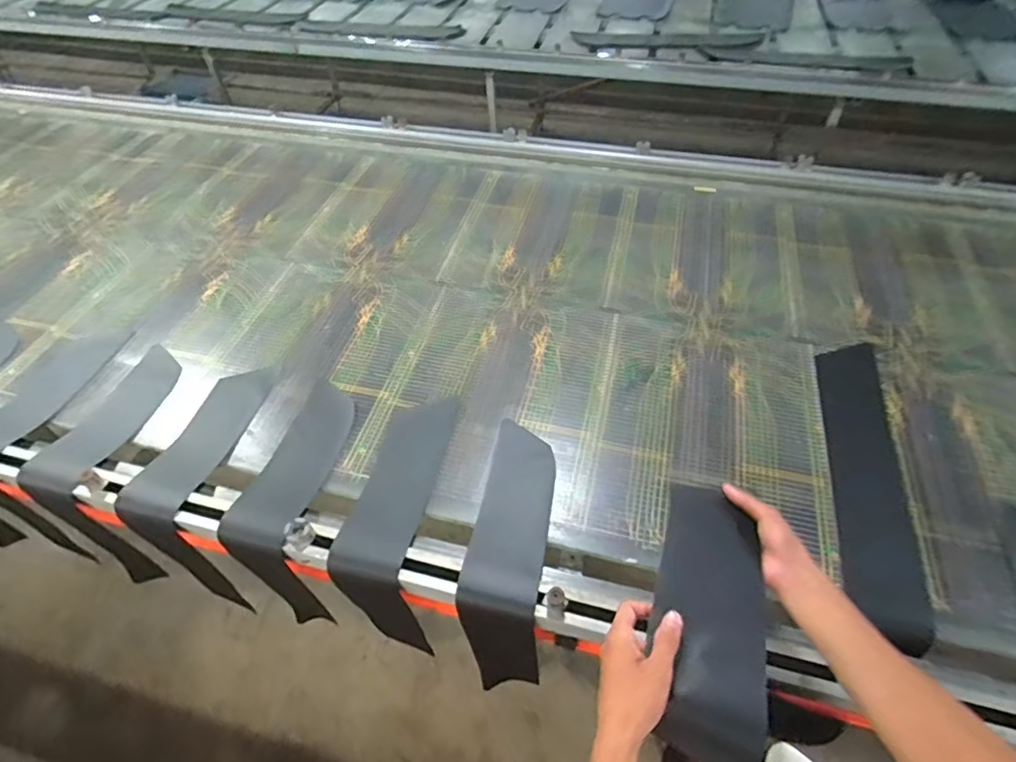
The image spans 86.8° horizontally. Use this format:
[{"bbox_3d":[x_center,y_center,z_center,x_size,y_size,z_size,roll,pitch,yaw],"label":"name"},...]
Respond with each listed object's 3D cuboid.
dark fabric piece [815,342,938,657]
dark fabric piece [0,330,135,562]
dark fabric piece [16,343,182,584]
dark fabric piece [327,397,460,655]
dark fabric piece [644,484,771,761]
[{"bbox_3d":[0.635,0.141,0.967,0.141,0.027,0.608,19,50,3],"label":"dark fabric piece"},{"bbox_3d":[-0.891,0.103,1.115,0.162,0.288,0.357,7,51,8],"label":"dark fabric piece"},{"bbox_3d":[-0.698,0.172,1.095,0.128,0.365,0.351,12,52,12],"label":"dark fabric piece"},{"bbox_3d":[-0.175,0.238,0.976,0.121,0.254,0.359,7,51,8],"label":"dark fabric piece"},{"bbox_3d":[0.221,0.251,0.584,0.113,0.061,0.291,7,50,8],"label":"dark fabric piece"}]

